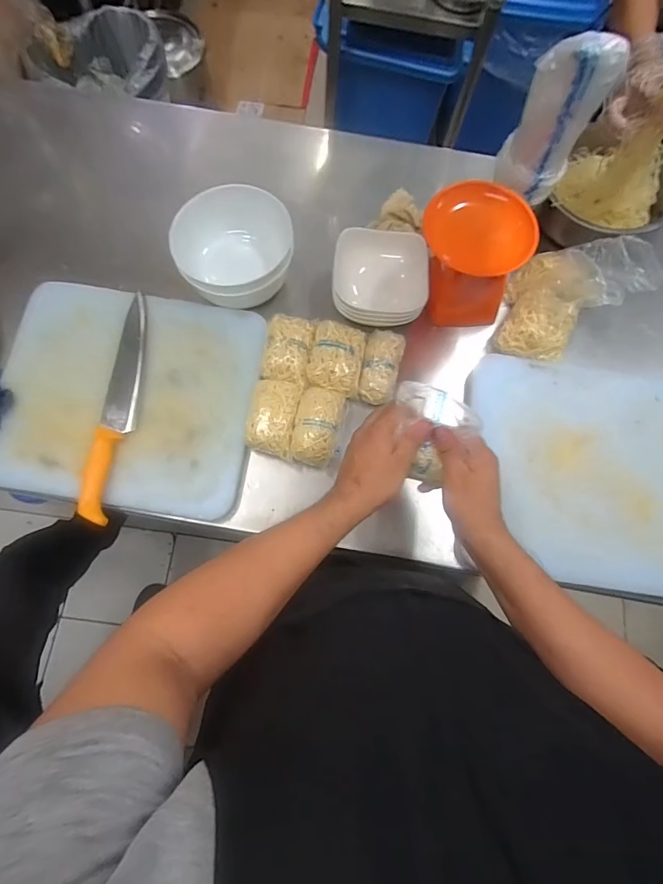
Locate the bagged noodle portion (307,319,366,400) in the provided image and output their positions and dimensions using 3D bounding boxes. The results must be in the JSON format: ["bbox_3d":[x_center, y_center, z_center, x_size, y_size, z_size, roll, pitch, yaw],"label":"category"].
[{"bbox_3d":[0.008,-0.135,0.685,0.083,0.032,0.112,9,74,1],"label":"bagged noodle portion"}]

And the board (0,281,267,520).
[{"bbox_3d":[-0.311,-0.073,0.673,0.377,0.037,0.332,8,74,0],"label":"board"}]

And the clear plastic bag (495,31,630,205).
[{"bbox_3d":[0.301,-0.438,0.609,0.090,0.185,0.051,42,77,10],"label":"clear plastic bag"}]

